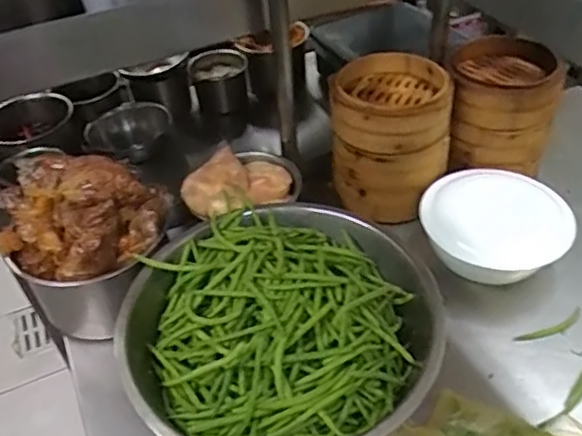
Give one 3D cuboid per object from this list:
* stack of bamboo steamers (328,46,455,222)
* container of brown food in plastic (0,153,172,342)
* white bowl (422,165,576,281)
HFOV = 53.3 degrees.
[{"bbox_3d":[0.143,-0.122,0.852,0.154,0.173,0.174,-1,43,3],"label":"stack of bamboo steamers"},{"bbox_3d":[-0.245,0.033,0.721,0.180,0.195,0.156,-23,46,-19],"label":"container of brown food in plastic"},{"bbox_3d":[0.266,0.008,0.783,0.179,0.092,0.166,-2,43,2],"label":"white bowl"}]

